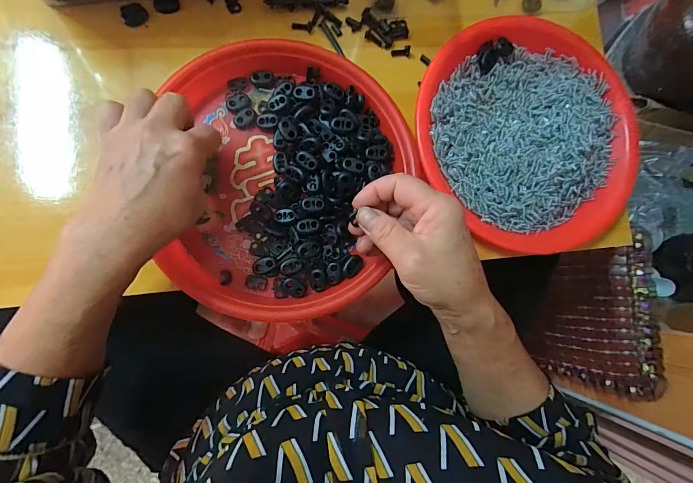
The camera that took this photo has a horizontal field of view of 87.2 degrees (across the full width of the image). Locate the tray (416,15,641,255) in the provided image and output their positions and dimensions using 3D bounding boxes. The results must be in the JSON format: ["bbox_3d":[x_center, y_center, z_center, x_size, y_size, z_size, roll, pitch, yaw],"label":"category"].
[{"bbox_3d":[0.175,-0.101,0.348,0.220,0.029,0.209,12,83,-7],"label":"tray"}]

